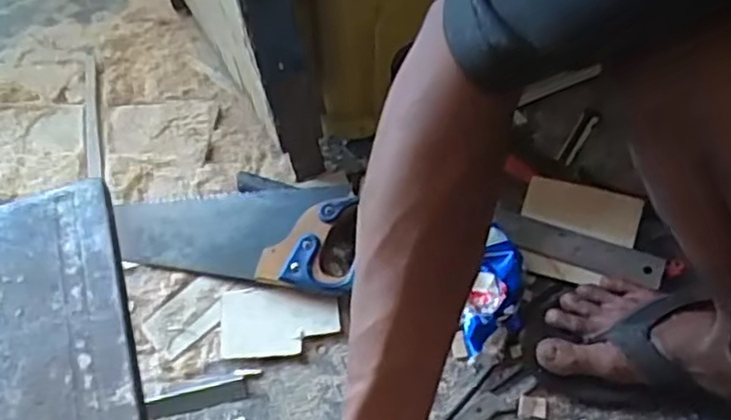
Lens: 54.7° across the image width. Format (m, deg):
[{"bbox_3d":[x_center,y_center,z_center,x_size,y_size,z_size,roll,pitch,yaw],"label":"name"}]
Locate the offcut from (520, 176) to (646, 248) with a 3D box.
[{"bbox_3d":[0.230,0.000,0.754,0.118,0.021,0.058,14,55,15],"label":"offcut"}]

